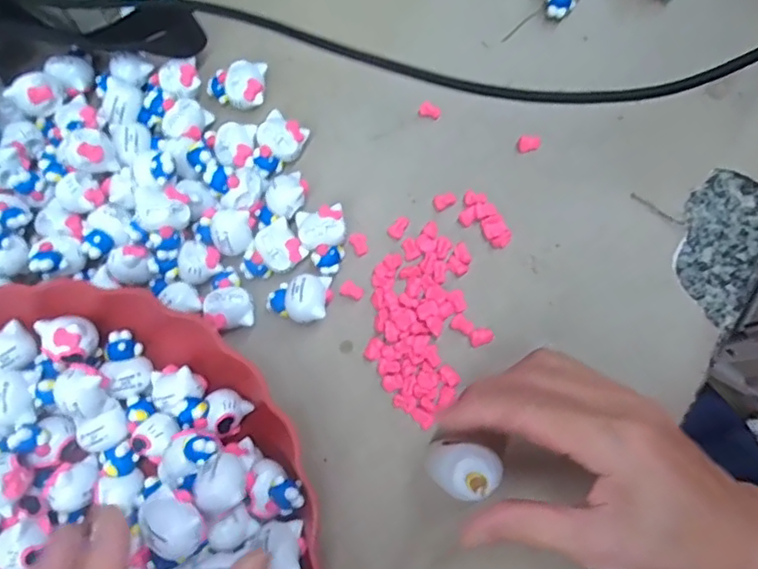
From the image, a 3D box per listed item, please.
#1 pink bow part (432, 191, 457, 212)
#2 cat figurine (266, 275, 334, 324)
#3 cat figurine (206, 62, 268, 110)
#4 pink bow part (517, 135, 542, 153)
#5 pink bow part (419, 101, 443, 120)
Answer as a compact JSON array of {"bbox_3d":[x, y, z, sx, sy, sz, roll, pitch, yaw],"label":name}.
[{"bbox_3d":[0.037,-0.047,0.320,0.014,0.004,0.010,-17,78,-3],"label":"pink bow part"},{"bbox_3d":[-0.041,0.009,0.302,0.035,0.021,0.024,-8,77,0],"label":"cat figurine"},{"bbox_3d":[-0.082,-0.113,0.331,0.034,0.016,0.025,-4,77,0],"label":"cat figurine"},{"bbox_3d":[0.084,-0.078,0.320,0.013,0.004,0.008,-7,77,0],"label":"pink bow part"},{"bbox_3d":[0.030,-0.101,0.332,0.012,0.004,0.009,20,79,5],"label":"pink bow part"}]

